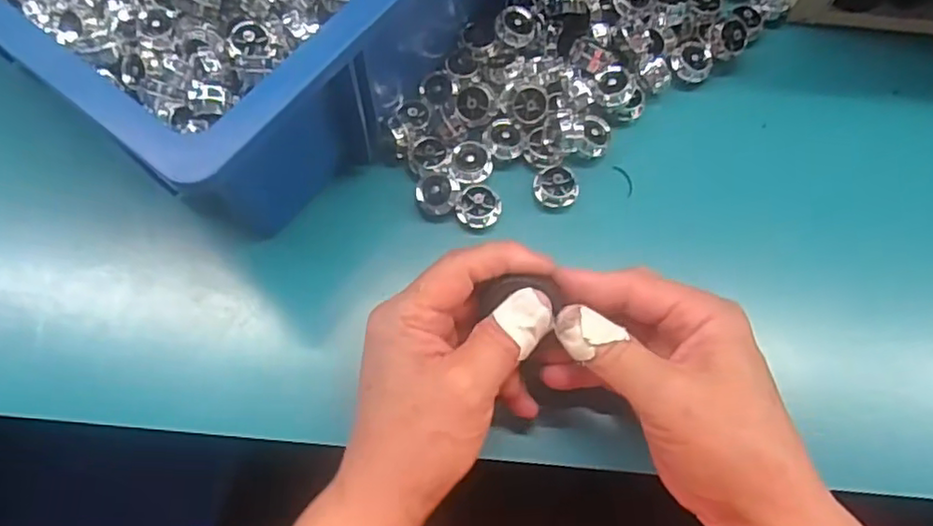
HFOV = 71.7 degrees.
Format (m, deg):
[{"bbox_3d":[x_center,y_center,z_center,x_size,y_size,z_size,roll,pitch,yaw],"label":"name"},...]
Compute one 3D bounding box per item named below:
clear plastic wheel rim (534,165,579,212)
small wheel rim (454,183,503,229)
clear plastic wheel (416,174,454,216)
[{"bbox_3d":[0.051,-0.044,0.369,0.024,0.012,0.025,-6,71,-2],"label":"clear plastic wheel rim"},{"bbox_3d":[0.008,-0.032,0.365,0.023,0.012,0.024,0,71,0],"label":"small wheel rim"},{"bbox_3d":[-0.018,-0.038,0.364,0.021,0.016,0.021,0,71,0],"label":"clear plastic wheel"}]

